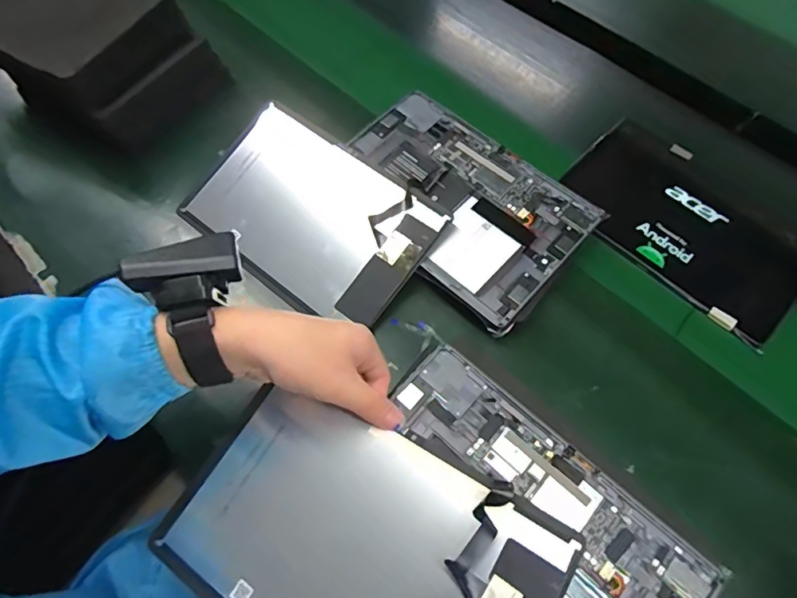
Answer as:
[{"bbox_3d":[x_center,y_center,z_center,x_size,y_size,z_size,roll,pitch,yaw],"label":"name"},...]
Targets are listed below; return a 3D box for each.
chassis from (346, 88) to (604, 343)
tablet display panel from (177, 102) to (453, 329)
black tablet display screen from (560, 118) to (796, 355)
[{"bbox_3d":[0.057,-0.102,0.511,0.252,0.010,0.169,40,72,16],"label":"chassis"},{"bbox_3d":[-0.089,-0.083,0.506,0.240,0.011,0.156,36,87,16],"label":"tablet display panel"},{"bbox_3d":[0.302,-0.082,0.530,0.249,0.010,0.160,40,70,17],"label":"black tablet display screen"}]

